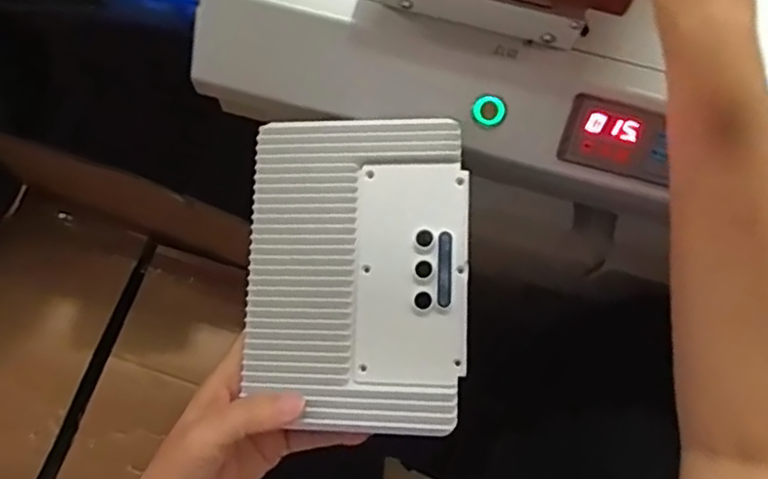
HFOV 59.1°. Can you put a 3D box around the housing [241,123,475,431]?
[{"bbox_3d":[-0.017,0.017,0.409,0.130,0.028,0.184,2,75,0],"label":"housing"}]

